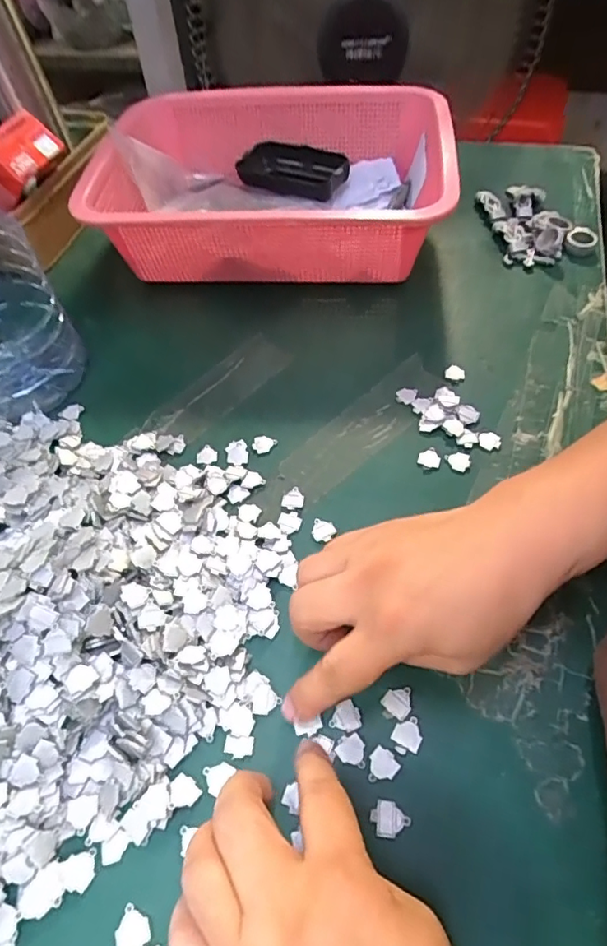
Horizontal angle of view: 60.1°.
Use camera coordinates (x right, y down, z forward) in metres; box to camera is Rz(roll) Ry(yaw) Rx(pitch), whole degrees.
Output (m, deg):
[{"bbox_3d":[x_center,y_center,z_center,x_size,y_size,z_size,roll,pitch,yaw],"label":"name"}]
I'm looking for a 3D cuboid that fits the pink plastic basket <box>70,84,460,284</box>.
[{"bbox_3d":[-0.026,-0.251,0.472,0.294,0.092,0.211,2,56,5],"label":"pink plastic basket"}]

